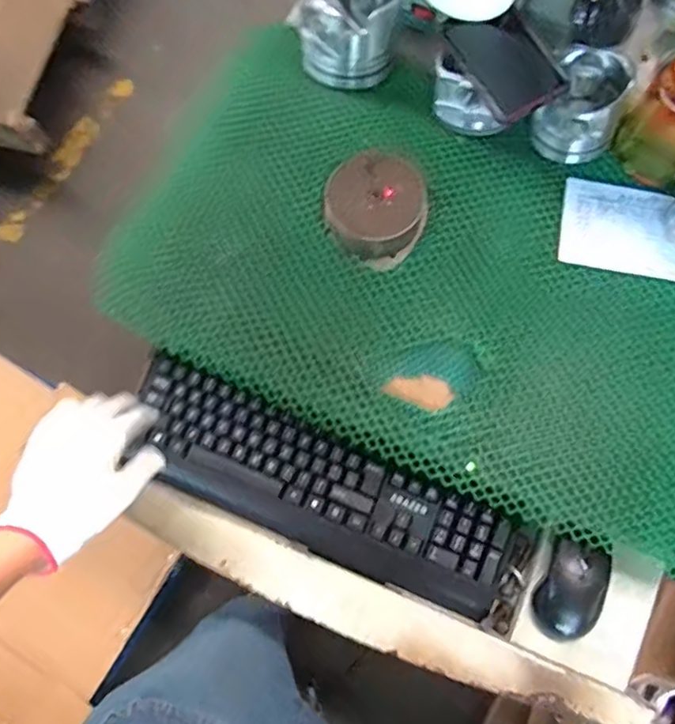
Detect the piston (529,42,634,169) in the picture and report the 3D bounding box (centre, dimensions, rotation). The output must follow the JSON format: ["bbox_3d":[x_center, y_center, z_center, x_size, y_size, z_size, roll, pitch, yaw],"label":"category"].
[{"bbox_3d":[0.260,-0.270,0.654,0.079,0.093,0.075,25,67,12],"label":"piston"}]

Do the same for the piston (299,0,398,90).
[{"bbox_3d":[0.012,-0.388,0.700,0.109,0.099,0.100,2,64,2],"label":"piston"}]

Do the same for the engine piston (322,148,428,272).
[{"bbox_3d":[0.042,-0.160,0.633,0.106,0.048,0.106,0,75,2],"label":"engine piston"}]

